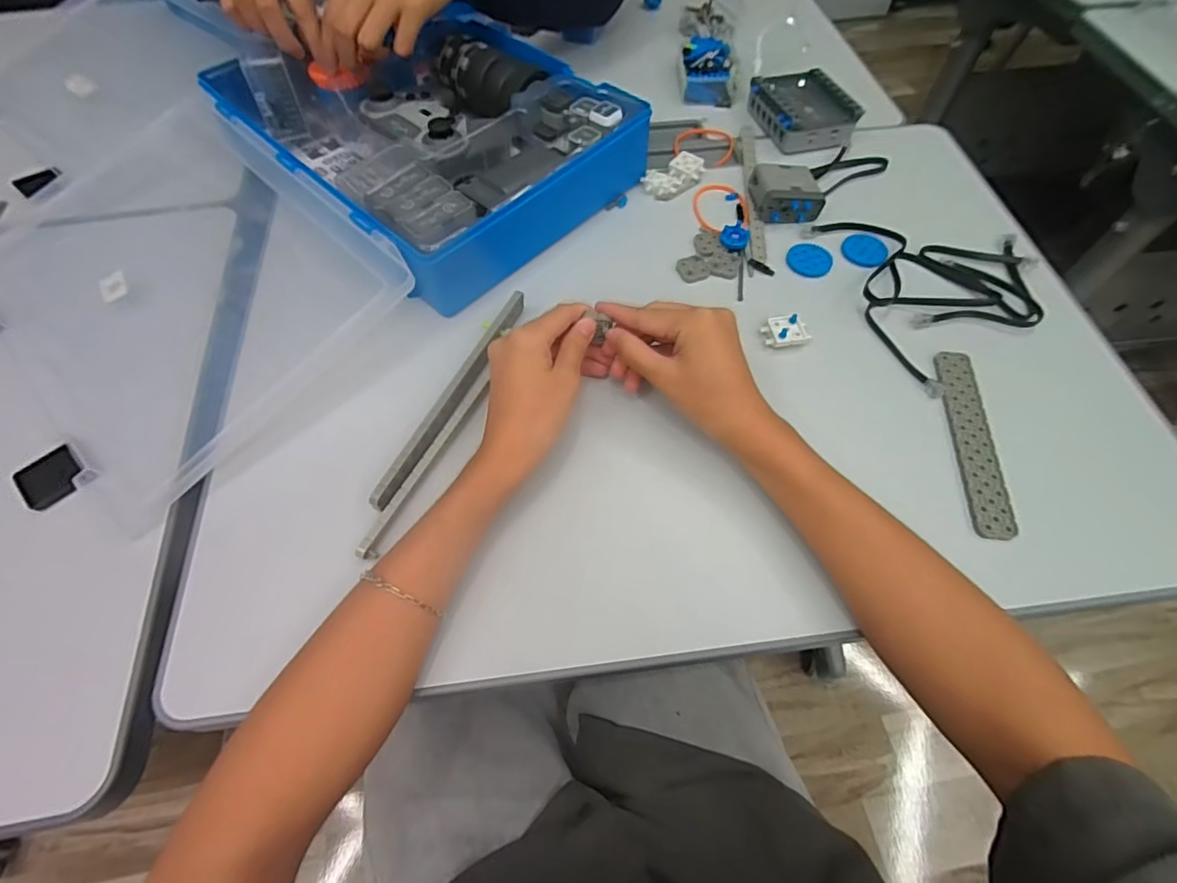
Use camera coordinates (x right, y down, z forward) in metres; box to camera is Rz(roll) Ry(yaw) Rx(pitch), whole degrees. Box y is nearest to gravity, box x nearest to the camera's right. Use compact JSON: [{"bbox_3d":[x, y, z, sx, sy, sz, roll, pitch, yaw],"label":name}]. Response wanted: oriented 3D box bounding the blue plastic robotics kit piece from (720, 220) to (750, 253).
[{"bbox_3d":[0.131,-0.181,0.474,0.023,0.013,0.023,-22,60,-13],"label":"blue plastic robotics kit piece"}]

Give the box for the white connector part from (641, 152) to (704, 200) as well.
[{"bbox_3d":[0.084,-0.261,0.524,0.063,0.014,0.033,-37,64,-21],"label":"white connector part"}]

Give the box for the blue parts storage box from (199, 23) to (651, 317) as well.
[{"bbox_3d":[-0.155,-0.296,0.513,0.270,0.080,0.348,-40,65,-22],"label":"blue parts storage box"}]

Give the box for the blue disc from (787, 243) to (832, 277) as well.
[{"bbox_3d":[0.197,-0.161,0.474,0.038,0.005,0.038,0,57,1],"label":"blue disc"}]

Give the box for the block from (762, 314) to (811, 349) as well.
[{"bbox_3d":[0.159,-0.087,0.428,0.034,0.016,0.025,-6,58,-3],"label":"block"}]

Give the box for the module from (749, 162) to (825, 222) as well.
[{"bbox_3d":[0.185,-0.234,0.497,0.064,0.027,0.059,3,58,3],"label":"module"}]

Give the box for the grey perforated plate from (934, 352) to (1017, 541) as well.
[{"bbox_3d":[0.277,-0.003,0.385,0.027,0.004,0.149,3,62,6],"label":"grey perforated plate"}]

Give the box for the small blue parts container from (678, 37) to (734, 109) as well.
[{"bbox_3d":[0.133,-0.414,0.601,0.063,0.038,0.068,1,57,2],"label":"small blue parts container"}]

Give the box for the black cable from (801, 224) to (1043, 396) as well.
[{"bbox_3d":[0.301,-0.137,0.452,0.160,0.015,0.187,-16,59,-9],"label":"black cable"}]

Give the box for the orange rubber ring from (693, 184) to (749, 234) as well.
[{"bbox_3d":[0.127,-0.224,0.511,0.052,0.004,0.072,-1,57,0],"label":"orange rubber ring"}]

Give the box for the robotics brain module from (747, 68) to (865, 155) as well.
[{"bbox_3d":[0.224,-0.346,0.558,0.079,0.031,0.114,-12,58,-7],"label":"robotics brain module"}]

